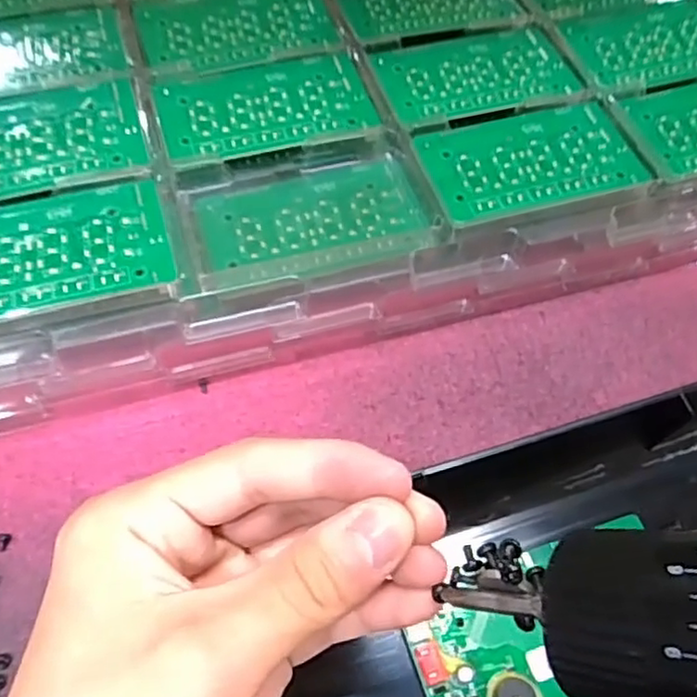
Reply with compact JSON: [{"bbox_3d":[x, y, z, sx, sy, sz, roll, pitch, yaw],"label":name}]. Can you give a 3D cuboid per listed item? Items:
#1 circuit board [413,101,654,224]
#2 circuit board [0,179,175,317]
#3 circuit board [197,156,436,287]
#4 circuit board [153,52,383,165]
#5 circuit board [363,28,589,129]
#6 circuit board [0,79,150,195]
[{"bbox_3d":[0.090,-0.095,0.327,0.106,0.004,0.058,-15,63,-11],"label":"circuit board"},{"bbox_3d":[-0.131,-0.042,0.276,0.104,0.005,0.058,-12,62,-12],"label":"circuit board"},{"bbox_3d":[-0.017,-0.063,0.314,0.105,0.009,0.060,-11,61,-11],"label":"circuit board"},{"bbox_3d":[-0.042,-0.125,0.335,0.105,0.004,0.060,-13,63,-11],"label":"circuit board"},{"bbox_3d":[0.070,-0.152,0.360,0.107,0.010,0.060,-17,63,-15],"label":"circuit board"},{"bbox_3d":[-0.153,-0.099,0.310,0.105,0.005,0.058,-12,62,-12],"label":"circuit board"}]

